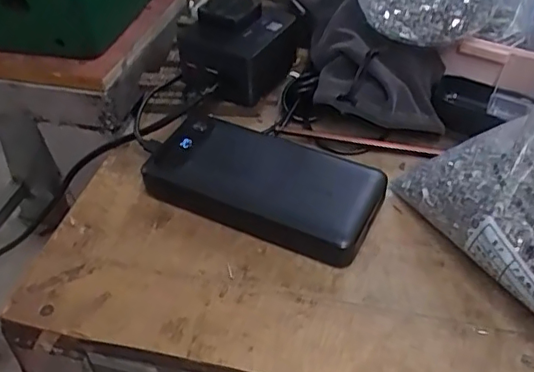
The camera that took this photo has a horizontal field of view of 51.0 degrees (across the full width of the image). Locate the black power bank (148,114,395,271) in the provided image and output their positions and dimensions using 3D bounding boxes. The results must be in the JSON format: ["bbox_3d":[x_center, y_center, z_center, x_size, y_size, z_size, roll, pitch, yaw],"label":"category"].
[{"bbox_3d":[-0.004,-0.002,0.381,0.155,0.030,0.070,19,47,21],"label":"black power bank"}]

